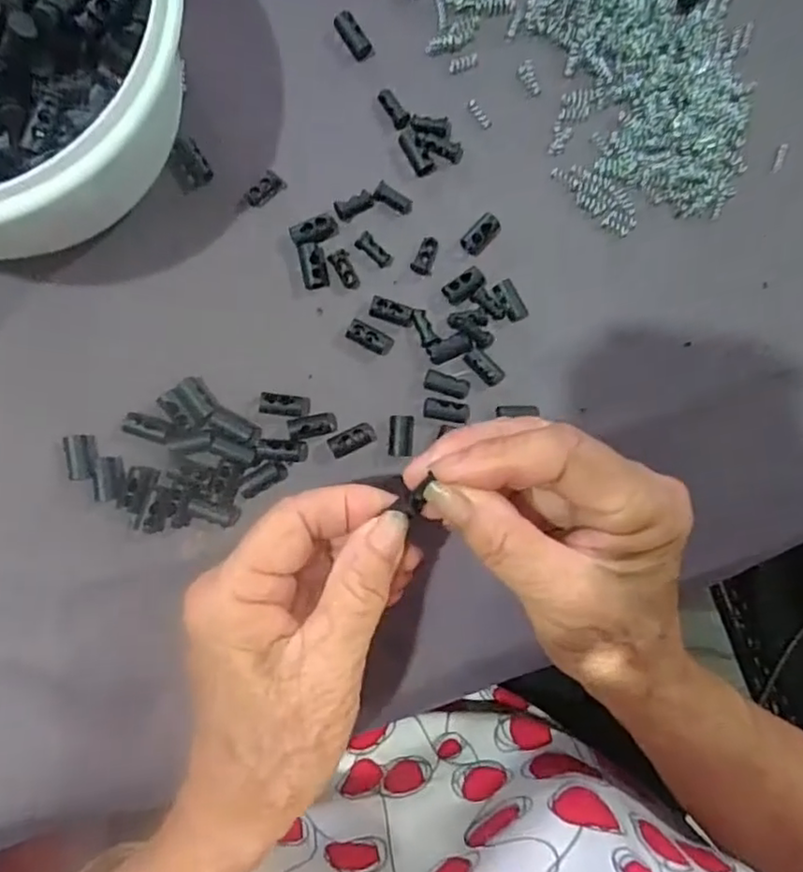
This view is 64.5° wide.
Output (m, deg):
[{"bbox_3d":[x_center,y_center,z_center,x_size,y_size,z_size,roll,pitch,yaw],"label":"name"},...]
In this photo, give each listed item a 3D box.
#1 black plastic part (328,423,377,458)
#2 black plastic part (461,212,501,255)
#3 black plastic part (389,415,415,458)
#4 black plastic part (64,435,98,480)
[{"bbox_3d":[-0.021,0.001,0.278,0.022,0.005,0.010,-25,94,-21],"label":"black plastic part"},{"bbox_3d":[0.036,-0.091,0.288,0.010,0.009,0.018,44,84,-6],"label":"black plastic part"},{"bbox_3d":[0.000,0.000,0.283,0.011,0.005,0.018,3,90,-9],"label":"black plastic part"},{"bbox_3d":[-0.132,0.009,0.263,0.012,0.007,0.018,-9,91,-8],"label":"black plastic part"}]

